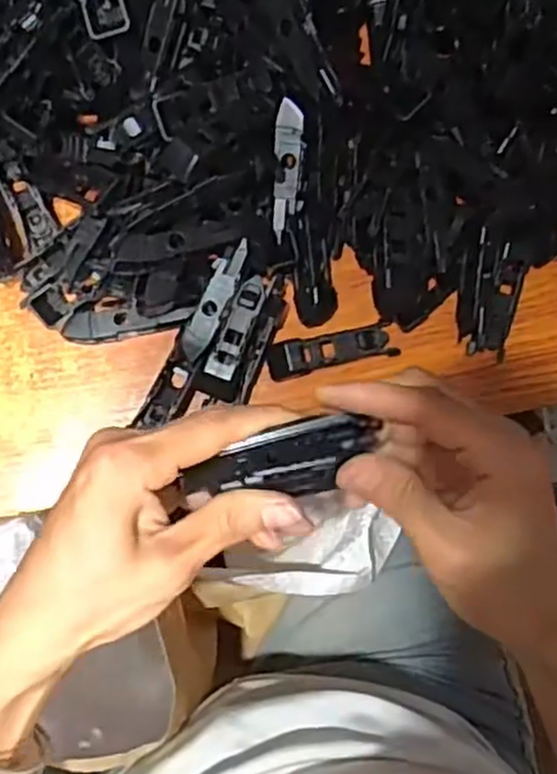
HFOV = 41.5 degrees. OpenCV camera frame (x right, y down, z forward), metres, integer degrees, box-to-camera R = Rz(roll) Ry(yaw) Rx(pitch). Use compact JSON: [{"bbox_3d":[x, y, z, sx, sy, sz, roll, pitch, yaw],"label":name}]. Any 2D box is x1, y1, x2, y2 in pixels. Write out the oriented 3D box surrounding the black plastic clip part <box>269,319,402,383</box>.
[{"bbox_3d":[0.028,-0.019,0.376,0.067,0.010,0.018,-13,85,-6],"label":"black plastic clip part"}]

